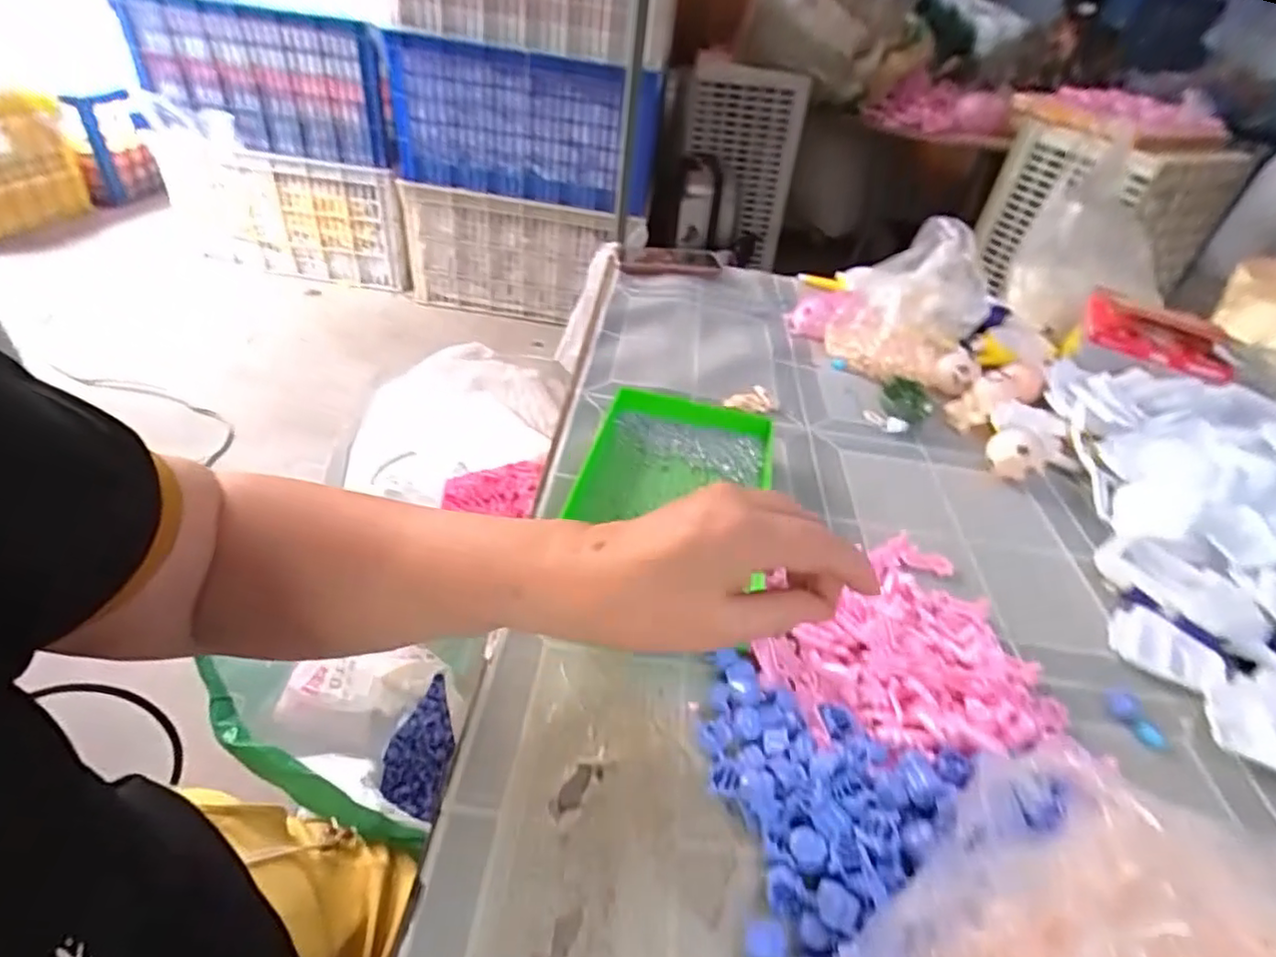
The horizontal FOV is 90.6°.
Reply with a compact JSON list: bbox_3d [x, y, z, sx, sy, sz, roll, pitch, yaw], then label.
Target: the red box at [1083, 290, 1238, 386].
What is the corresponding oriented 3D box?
[{"bbox_3d":[0.574,-0.156,0.702,0.149,0.015,0.091,32,66,25],"label":"red box"}]

